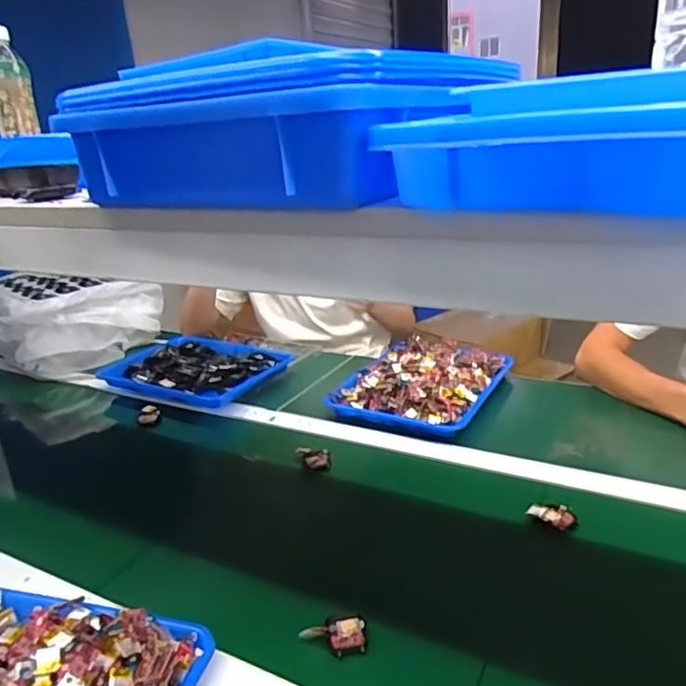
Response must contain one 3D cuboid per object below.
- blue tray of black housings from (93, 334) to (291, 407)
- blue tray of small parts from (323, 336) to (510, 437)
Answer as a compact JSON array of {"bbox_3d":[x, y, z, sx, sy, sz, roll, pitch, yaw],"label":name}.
[{"bbox_3d":[-0.296,0.049,1.195,0.353,0.039,0.242,5,23,26],"label":"blue tray of black housings"},{"bbox_3d":[0.142,0.063,1.040,0.240,0.064,0.282,7,24,31],"label":"blue tray of small parts"}]

